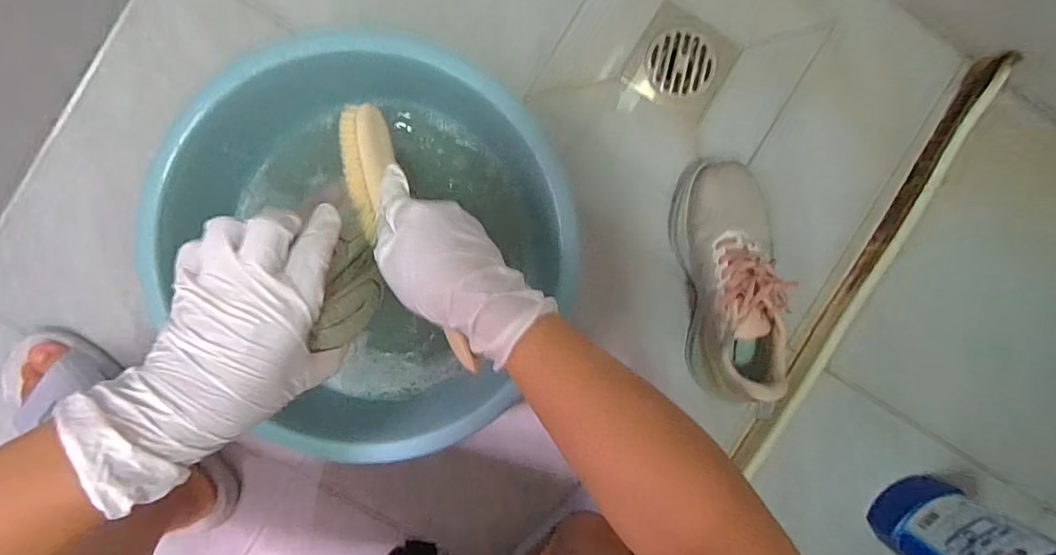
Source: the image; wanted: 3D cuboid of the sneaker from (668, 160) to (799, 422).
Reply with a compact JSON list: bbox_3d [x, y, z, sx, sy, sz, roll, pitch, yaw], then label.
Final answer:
[{"bbox_3d":[0.215,0.001,0.521,0.088,0.110,0.241,-8,96,-6],"label":"sneaker"}]

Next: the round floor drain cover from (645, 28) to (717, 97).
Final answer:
[{"bbox_3d":[0.168,-0.235,0.546,0.076,0.004,0.067,0,95,-6],"label":"round floor drain cover"}]

